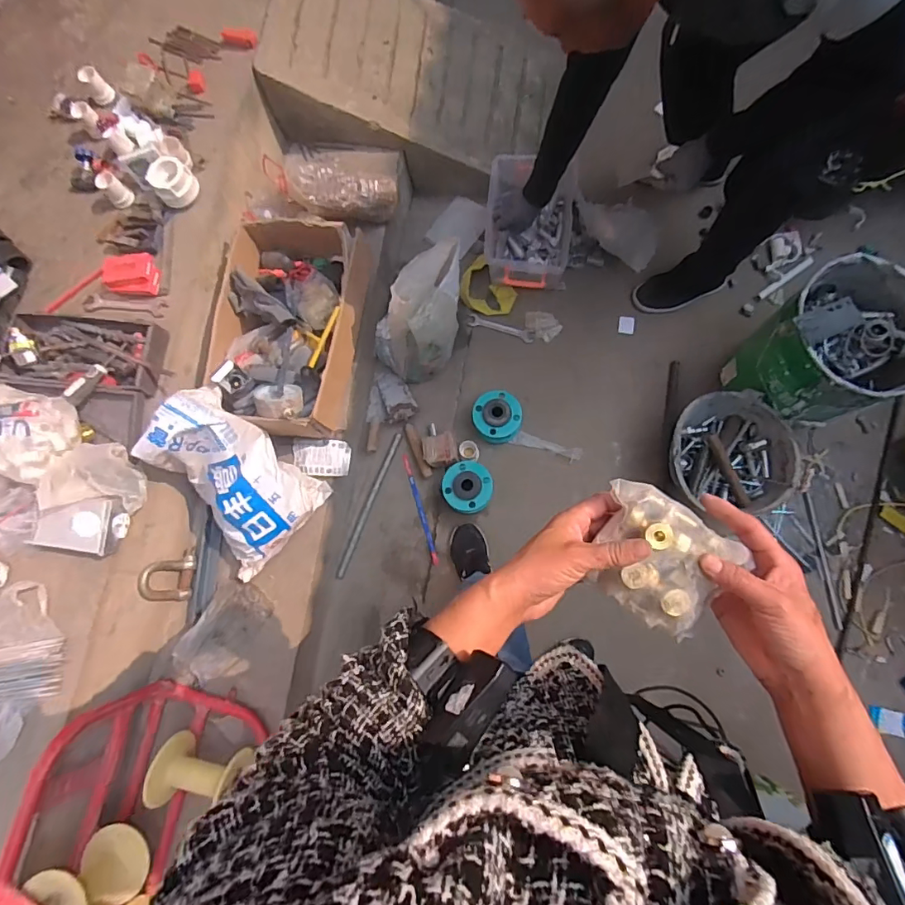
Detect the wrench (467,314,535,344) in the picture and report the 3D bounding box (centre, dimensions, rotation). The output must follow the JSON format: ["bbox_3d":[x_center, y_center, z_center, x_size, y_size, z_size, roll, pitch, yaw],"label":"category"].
[{"bbox_3d":[0.137,-0.350,1.384,0.190,0.005,0.041,17,83,6],"label":"wrench"}]

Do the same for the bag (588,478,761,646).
[{"bbox_3d":[0.167,0.085,0.400,0.114,0.029,0.093,35,85,8],"label":"bag"}]

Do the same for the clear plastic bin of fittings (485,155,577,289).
[{"bbox_3d":[0.210,-0.608,1.349,0.230,0.154,0.323,5,82,4],"label":"clear plastic bin of fittings"}]

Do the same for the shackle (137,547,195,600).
[{"bbox_3d":[-0.633,0.270,1.090,0.033,0.122,0.112,-1,78,27],"label":"shackle"}]

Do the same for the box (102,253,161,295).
[{"bbox_3d":[-0.692,-0.381,1.058,0.101,0.052,0.079,1,81,4],"label":"box"}]

